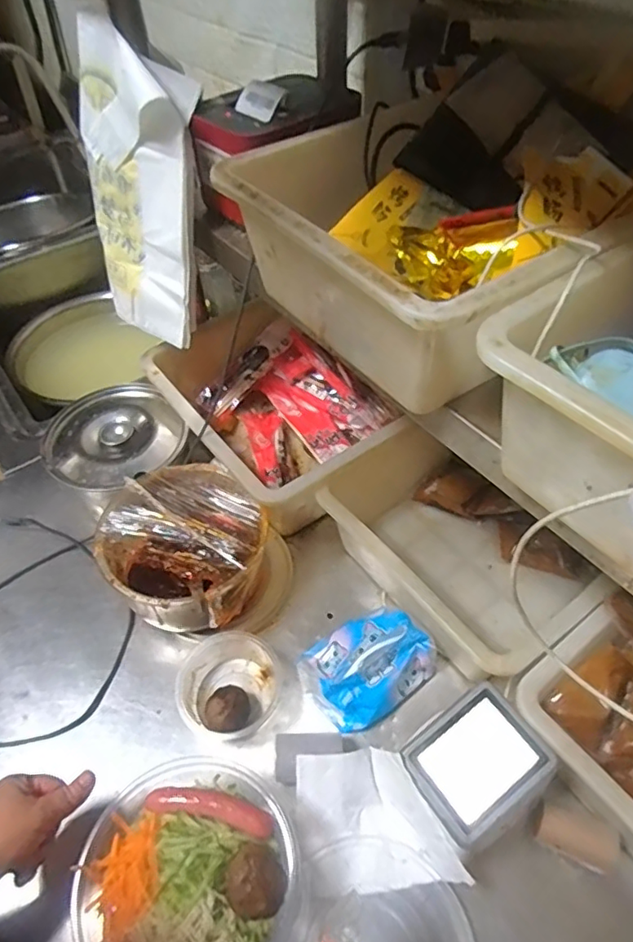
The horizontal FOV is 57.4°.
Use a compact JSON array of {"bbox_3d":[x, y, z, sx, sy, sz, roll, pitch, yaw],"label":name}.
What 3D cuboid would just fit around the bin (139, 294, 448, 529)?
[{"bbox_3d":[-0.044,-0.077,0.771,0.254,0.133,0.351,-31,55,-22],"label":"bin"}]

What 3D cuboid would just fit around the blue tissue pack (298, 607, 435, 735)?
[{"bbox_3d":[0.046,0.190,0.583,0.125,0.065,0.101,-31,55,-22],"label":"blue tissue pack"}]

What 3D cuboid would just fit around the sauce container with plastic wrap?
[{"bbox_3d":[-0.134,0.095,0.650,0.195,0.106,0.172,20,54,18],"label":"sauce container with plastic wrap"}]

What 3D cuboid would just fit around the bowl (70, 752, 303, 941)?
[{"bbox_3d":[-0.100,0.325,0.462,0.162,0.088,0.164,-1,50,1],"label":"bowl"}]

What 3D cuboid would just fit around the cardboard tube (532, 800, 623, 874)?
[{"bbox_3d":[0.219,0.313,0.494,0.067,0.034,0.033,17,53,16],"label":"cardboard tube"}]

